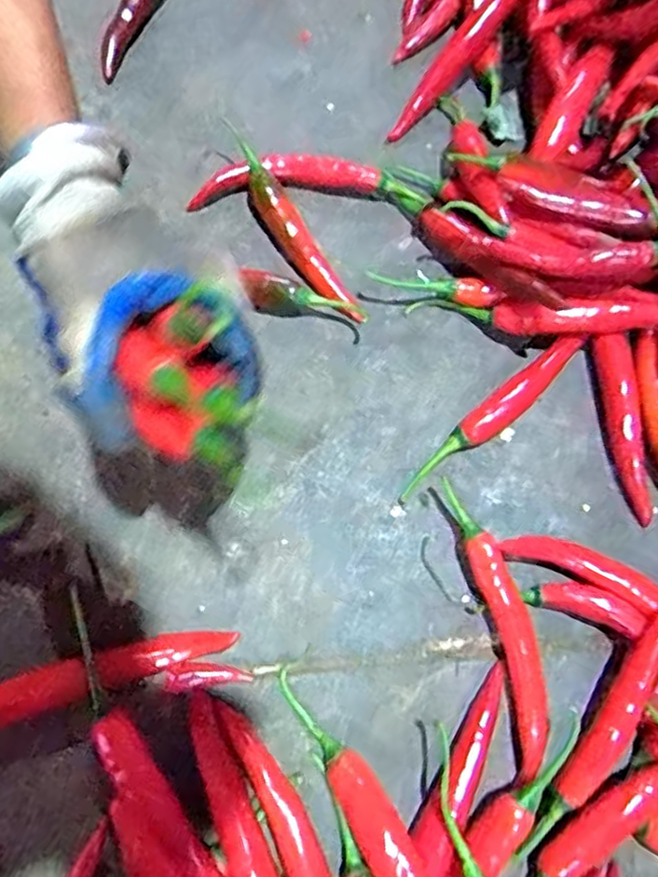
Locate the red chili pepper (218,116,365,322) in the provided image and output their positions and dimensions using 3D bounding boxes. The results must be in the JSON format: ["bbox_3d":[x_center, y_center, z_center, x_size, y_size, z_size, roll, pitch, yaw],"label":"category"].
[{"bbox_3d":[-0.028,-0.137,0.421,0.022,0.019,0.159,-28,77,-10],"label":"red chili pepper"}]

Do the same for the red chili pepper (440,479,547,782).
[{"bbox_3d":[0.090,0.097,0.357,0.023,0.023,0.149,-12,75,-5],"label":"red chili pepper"}]

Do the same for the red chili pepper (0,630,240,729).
[{"bbox_3d":[-0.122,0.122,0.348,0.145,0.016,0.019,-17,75,-7],"label":"red chili pepper"}]

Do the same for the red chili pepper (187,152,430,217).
[{"bbox_3d":[-0.014,-0.164,0.431,0.145,0.016,0.038,2,74,-2],"label":"red chili pepper"}]

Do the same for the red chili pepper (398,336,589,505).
[{"bbox_3d":[0.095,-0.014,0.388,0.140,0.023,0.019,-39,79,-12],"label":"red chili pepper"}]

